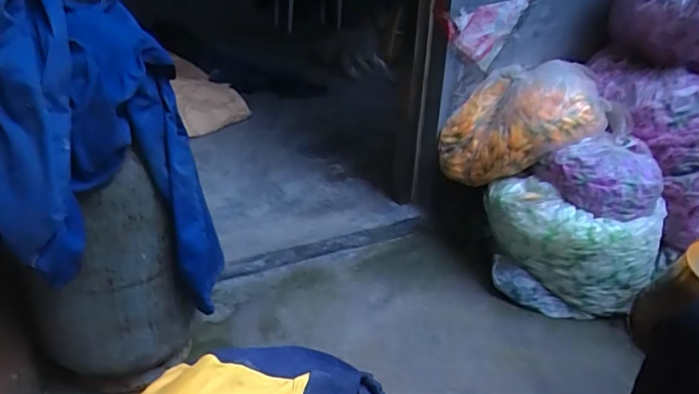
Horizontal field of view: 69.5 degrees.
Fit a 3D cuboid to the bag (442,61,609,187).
[{"bbox_3d":[0.463,-0.195,1.368,0.395,0.299,0.254,11,29,17],"label":"bag"}]

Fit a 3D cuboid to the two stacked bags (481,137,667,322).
[{"bbox_3d":[0.558,0.070,1.266,0.381,0.386,0.220,4,28,4],"label":"two stacked bags"}]

